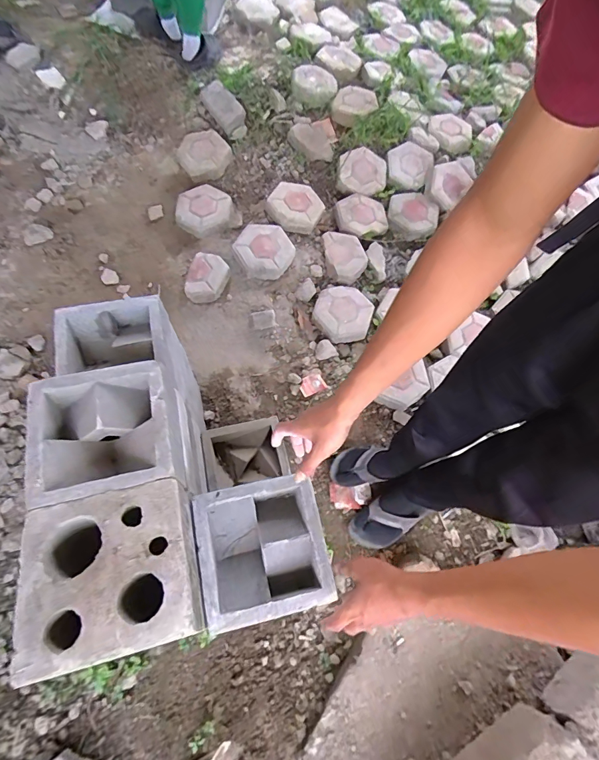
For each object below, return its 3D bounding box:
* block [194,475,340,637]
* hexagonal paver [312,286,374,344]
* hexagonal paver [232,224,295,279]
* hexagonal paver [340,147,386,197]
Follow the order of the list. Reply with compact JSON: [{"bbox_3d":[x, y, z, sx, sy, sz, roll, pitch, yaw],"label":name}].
[{"bbox_3d":[-0.056,0.267,0.633,0.202,0.081,0.208,-11,60,-9],"label":"block"},{"bbox_3d":[0.149,-0.235,1.366,0.194,0.042,0.212,15,71,4],"label":"hexagonal paver"},{"bbox_3d":[-0.127,-0.467,1.408,0.203,0.065,0.220,44,67,1],"label":"hexagonal paver"},{"bbox_3d":[0.263,-0.854,1.590,0.212,0.045,0.189,-30,106,-14],"label":"hexagonal paver"}]

